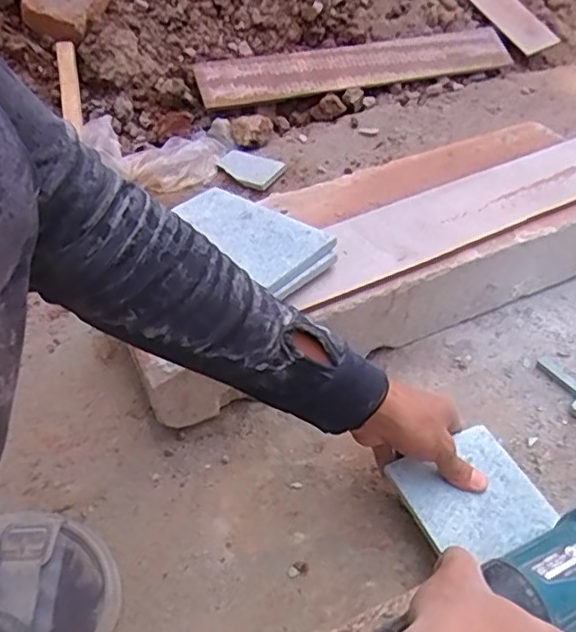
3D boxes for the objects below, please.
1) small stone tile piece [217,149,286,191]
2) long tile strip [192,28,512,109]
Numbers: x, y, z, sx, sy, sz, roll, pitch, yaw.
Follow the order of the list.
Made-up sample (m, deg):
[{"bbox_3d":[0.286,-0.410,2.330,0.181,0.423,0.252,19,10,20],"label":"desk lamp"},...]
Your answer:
[{"bbox_3d":[-0.061,-0.224,0.921,0.096,0.006,0.078,22,49,20],"label":"small stone tile piece"},{"bbox_3d":[0.133,-0.459,1.099,0.586,0.016,0.099,-13,67,-16],"label":"long tile strip"}]

